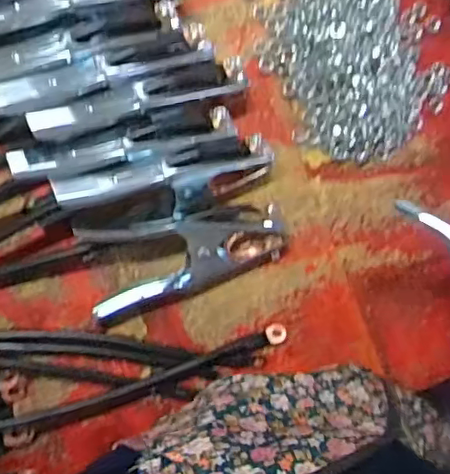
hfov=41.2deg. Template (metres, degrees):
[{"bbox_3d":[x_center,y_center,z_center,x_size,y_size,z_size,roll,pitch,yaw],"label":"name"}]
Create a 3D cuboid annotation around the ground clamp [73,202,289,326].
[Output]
[{"bbox_3d":[-0.028,0.018,0.475,0.158,0.034,0.074,-11,95,-7],"label":"ground clamp"}]

